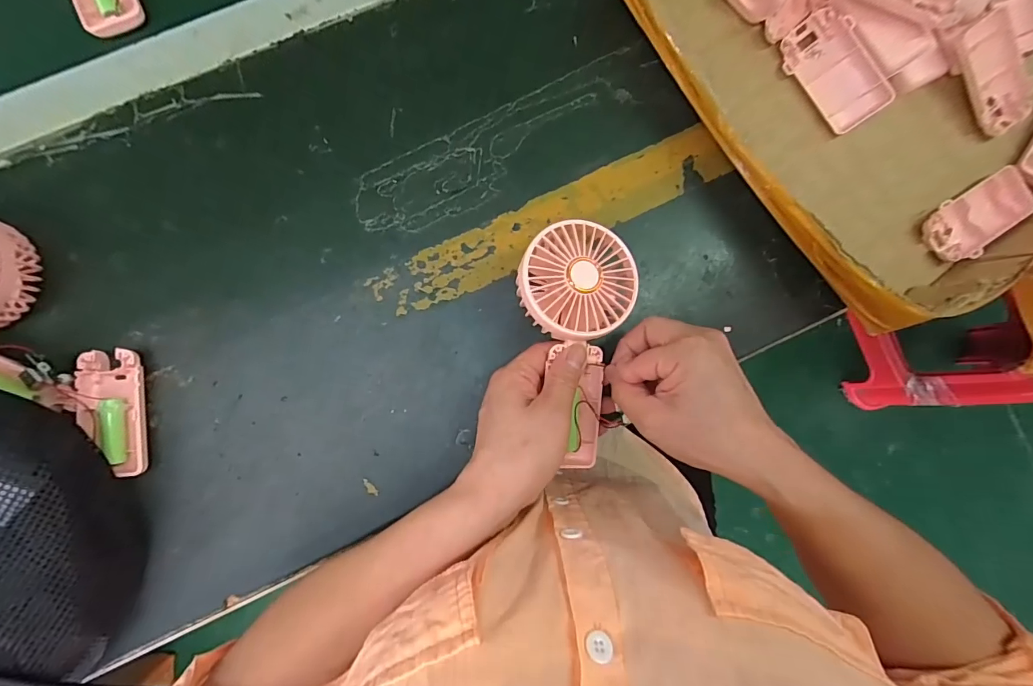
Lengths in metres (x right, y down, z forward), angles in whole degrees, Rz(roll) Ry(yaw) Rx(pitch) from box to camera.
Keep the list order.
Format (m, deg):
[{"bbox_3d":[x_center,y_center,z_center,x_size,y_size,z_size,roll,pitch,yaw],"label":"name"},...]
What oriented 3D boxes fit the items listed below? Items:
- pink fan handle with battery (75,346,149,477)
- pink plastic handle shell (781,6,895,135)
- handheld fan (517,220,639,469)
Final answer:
[{"bbox_3d":[-0.308,0.053,0.340,0.042,0.017,0.094,-4,88,-3],"label":"pink fan handle with battery"},{"bbox_3d":[0.263,-0.224,0.369,0.048,0.017,0.091,-38,87,20],"label":"pink plastic handle shell"},{"bbox_3d":[0.048,0.003,0.331,0.086,0.028,0.181,-3,96,-6],"label":"handheld fan"}]

